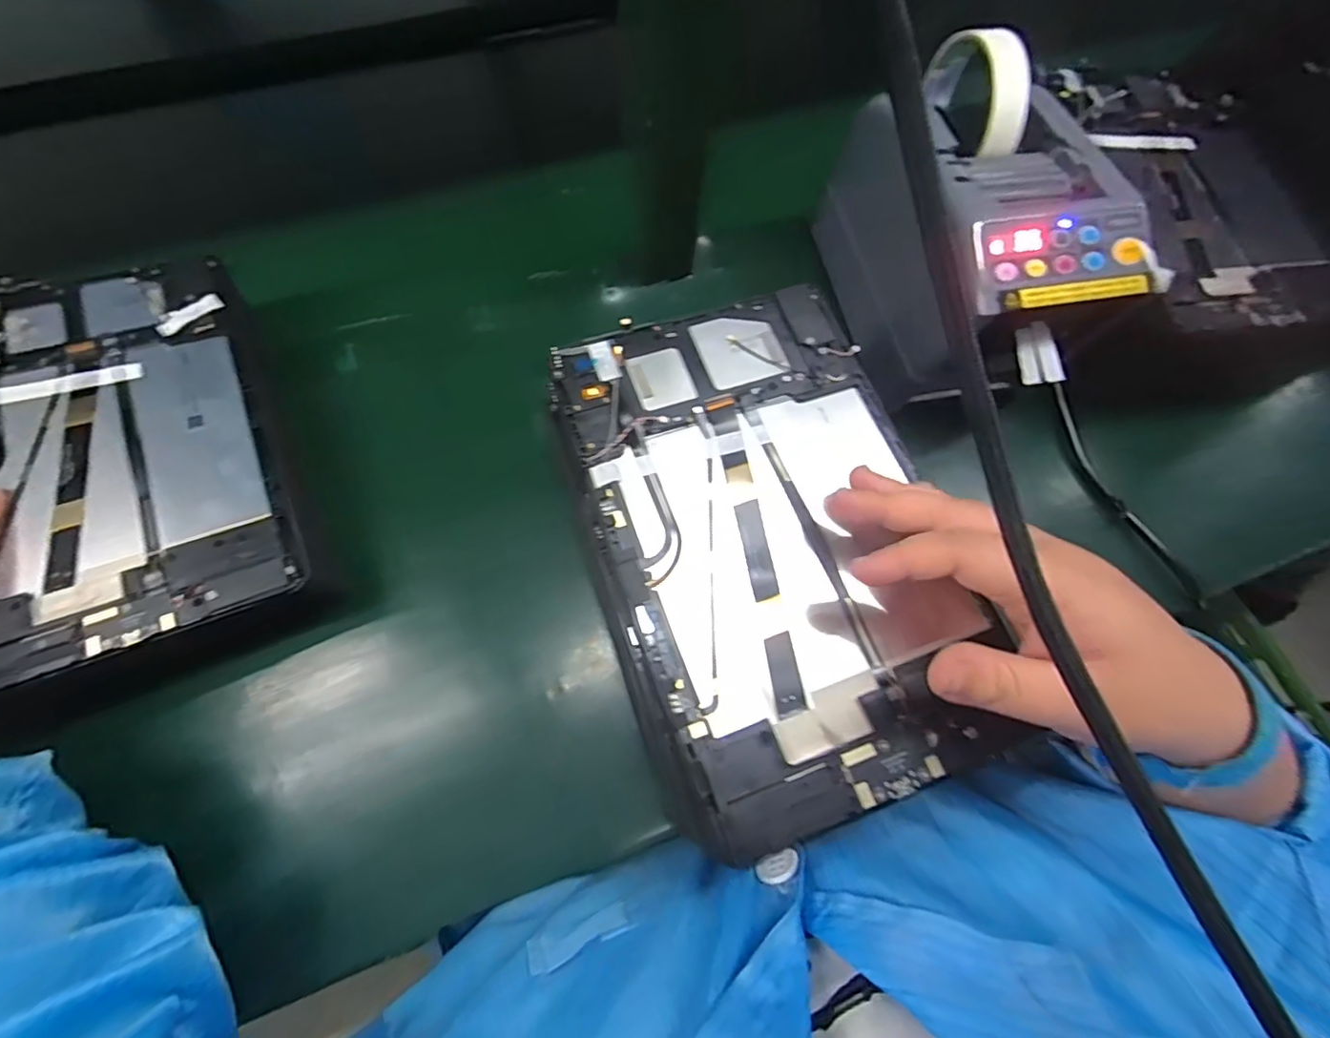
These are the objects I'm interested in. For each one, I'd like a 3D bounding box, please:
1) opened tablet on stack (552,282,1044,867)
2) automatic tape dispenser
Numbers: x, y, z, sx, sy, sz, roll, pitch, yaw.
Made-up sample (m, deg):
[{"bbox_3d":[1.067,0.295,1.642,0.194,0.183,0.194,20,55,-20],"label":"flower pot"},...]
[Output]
[{"bbox_3d":[0.053,0.000,0.261,0.140,0.010,0.233,-19,72,-9],"label":"opened tablet on stack"},{"bbox_3d":[0.189,-0.173,0.363,0.115,0.127,0.208,-12,71,-7],"label":"automatic tape dispenser"}]

